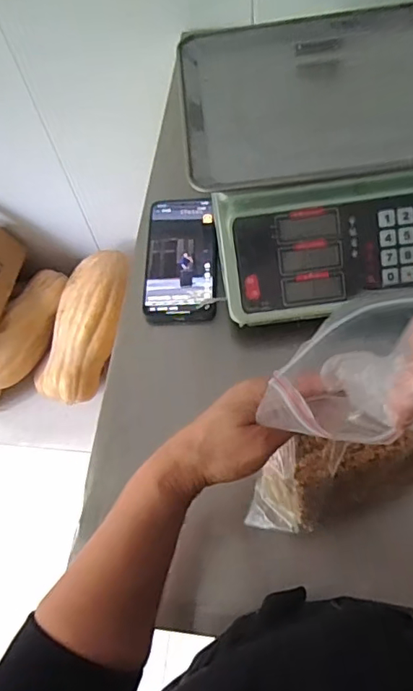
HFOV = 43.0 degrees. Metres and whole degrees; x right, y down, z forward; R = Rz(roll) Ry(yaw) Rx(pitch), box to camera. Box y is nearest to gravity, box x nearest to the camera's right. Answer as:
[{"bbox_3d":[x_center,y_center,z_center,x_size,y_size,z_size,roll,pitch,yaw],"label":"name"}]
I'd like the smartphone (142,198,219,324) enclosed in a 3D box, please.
[{"bbox_3d":[-0.029,-0.100,0.594,0.079,0.016,0.164,-3,64,5],"label":"smartphone"}]

